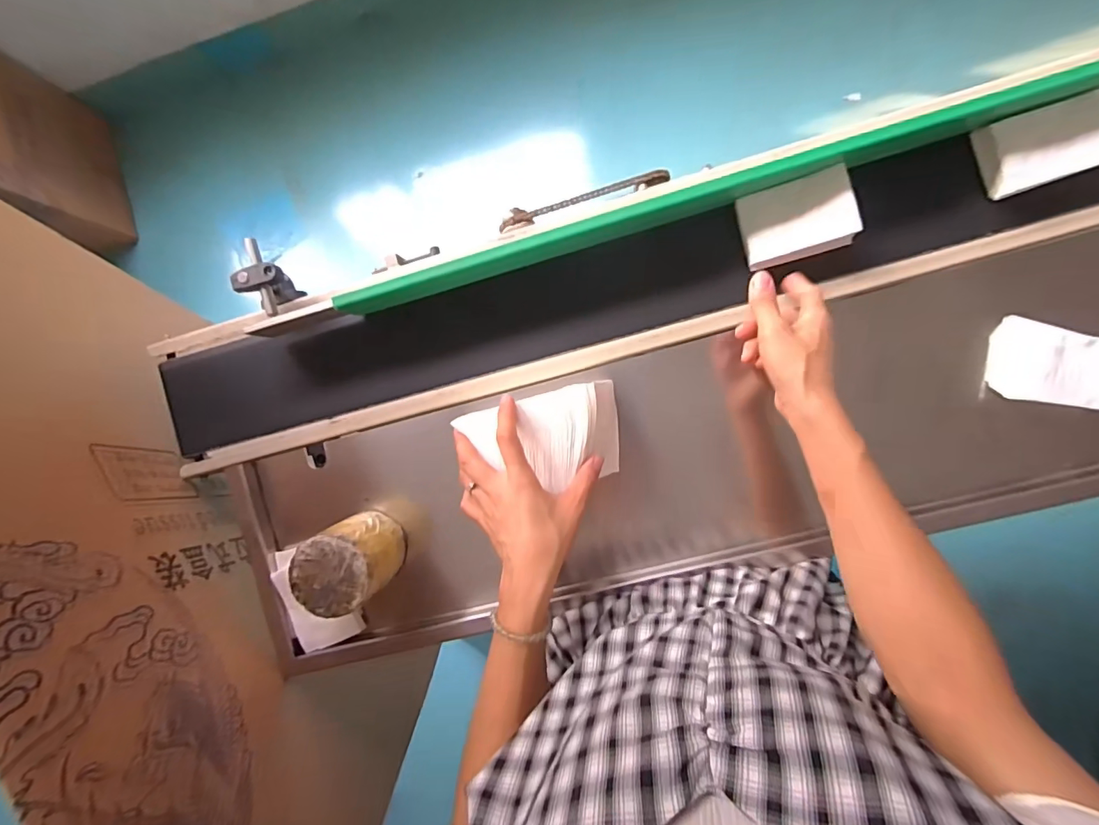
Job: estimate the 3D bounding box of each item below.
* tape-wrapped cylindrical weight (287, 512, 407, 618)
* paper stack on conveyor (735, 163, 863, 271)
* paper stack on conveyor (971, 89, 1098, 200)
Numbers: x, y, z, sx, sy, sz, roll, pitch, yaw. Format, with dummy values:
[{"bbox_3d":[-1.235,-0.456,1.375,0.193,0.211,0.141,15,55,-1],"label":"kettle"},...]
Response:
[{"bbox_3d":[-0.203,0.154,0.506,0.077,0.092,0.079,0,89,6],"label":"tape-wrapped cylindrical weight"},{"bbox_3d":[0.247,-0.191,0.490,0.100,0.021,0.077,-12,84,21],"label":"paper stack on conveyor"},{"bbox_3d":[0.470,-0.250,0.456,0.103,0.041,0.073,-16,88,5],"label":"paper stack on conveyor"}]

